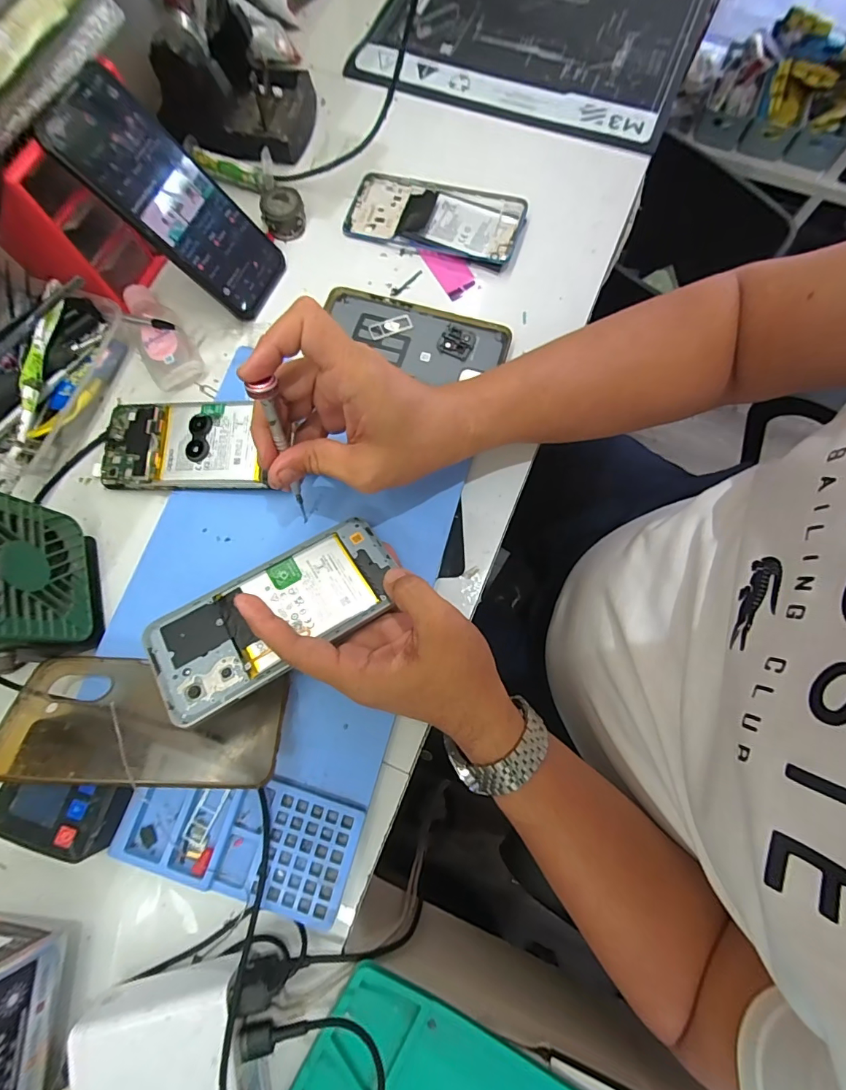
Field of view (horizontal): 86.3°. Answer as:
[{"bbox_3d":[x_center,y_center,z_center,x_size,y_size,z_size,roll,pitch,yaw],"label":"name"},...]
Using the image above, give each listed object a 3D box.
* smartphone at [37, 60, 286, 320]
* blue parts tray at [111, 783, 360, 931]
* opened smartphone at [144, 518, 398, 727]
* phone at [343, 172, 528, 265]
[{"bbox_3d":[-0.195,-0.274,0.364,0.009,0.168,0.079,11,71,47],"label":"smartphone"},{"bbox_3d":[-0.119,0.187,0.293,0.149,0.008,0.069,16,76,3],"label":"blue parts tray"},{"bbox_3d":[-0.095,0.043,0.299,0.161,0.004,0.073,-30,64,-16],"label":"opened smartphone"},{"bbox_3d":[0.010,-0.312,0.429,0.165,0.013,0.076,19,77,4],"label":"phone"}]

